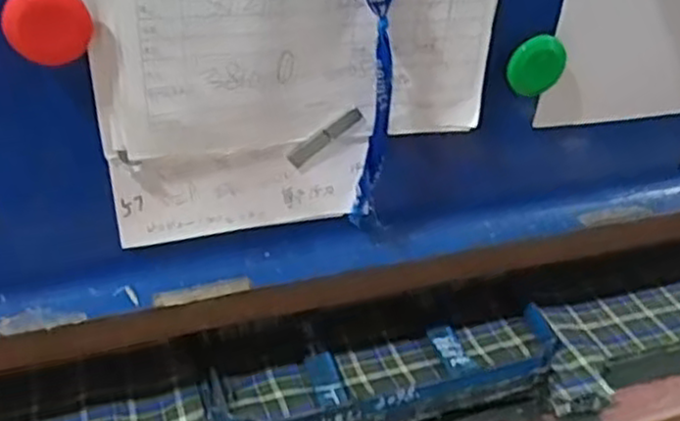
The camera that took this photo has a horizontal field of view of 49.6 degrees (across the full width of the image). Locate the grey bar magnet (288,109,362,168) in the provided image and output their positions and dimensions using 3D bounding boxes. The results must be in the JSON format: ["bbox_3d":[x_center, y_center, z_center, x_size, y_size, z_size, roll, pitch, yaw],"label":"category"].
[{"bbox_3d":[-0.009,-0.044,0.446,0.052,0.012,0.004,-36,44,10],"label":"grey bar magnet"}]

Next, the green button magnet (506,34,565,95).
[{"bbox_3d":[0.121,-0.090,0.457,0.036,0.033,0.012,-12,44,-17],"label":"green button magnet"}]

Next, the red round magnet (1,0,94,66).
[{"bbox_3d":[-0.139,-0.089,0.350,0.039,0.035,0.012,-9,43,-14],"label":"red round magnet"}]

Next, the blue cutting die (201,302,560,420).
[{"bbox_3d":[0.040,0.120,0.531,0.264,0.024,0.076,-10,43,-15],"label":"blue cutting die"}]

